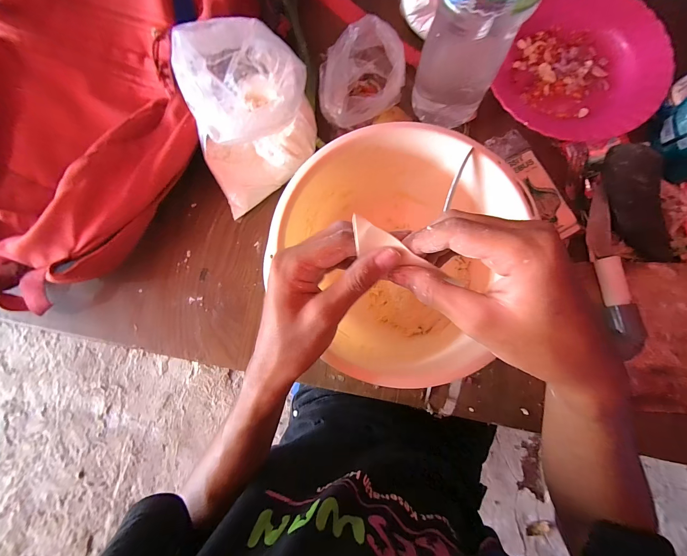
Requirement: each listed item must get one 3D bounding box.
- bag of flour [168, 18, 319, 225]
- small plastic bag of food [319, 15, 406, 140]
[{"bbox_3d":[-0.105,-0.183,0.340,0.138,0.129,0.134,-23,82,-2],"label":"bag of flour"},{"bbox_3d":[0.023,-0.224,0.348,0.092,0.073,0.109,8,82,2],"label":"small plastic bag of food"}]

